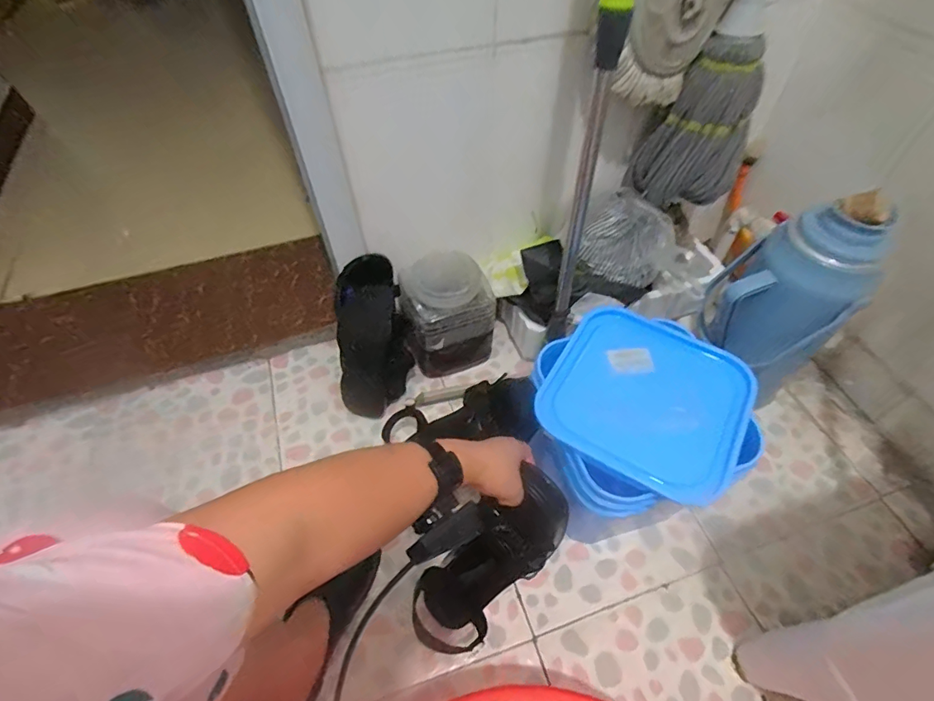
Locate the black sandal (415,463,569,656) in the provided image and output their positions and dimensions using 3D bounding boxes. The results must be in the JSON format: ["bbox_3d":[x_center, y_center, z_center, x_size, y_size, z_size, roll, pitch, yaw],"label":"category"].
[{"bbox_3d":[0.027,0.245,0.569,0.094,0.061,0.237,42,93,1],"label":"black sandal"}]

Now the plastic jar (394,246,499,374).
[{"bbox_3d":[-0.042,-0.065,0.870,0.150,0.182,0.135,-20,55,-13],"label":"plastic jar"}]

